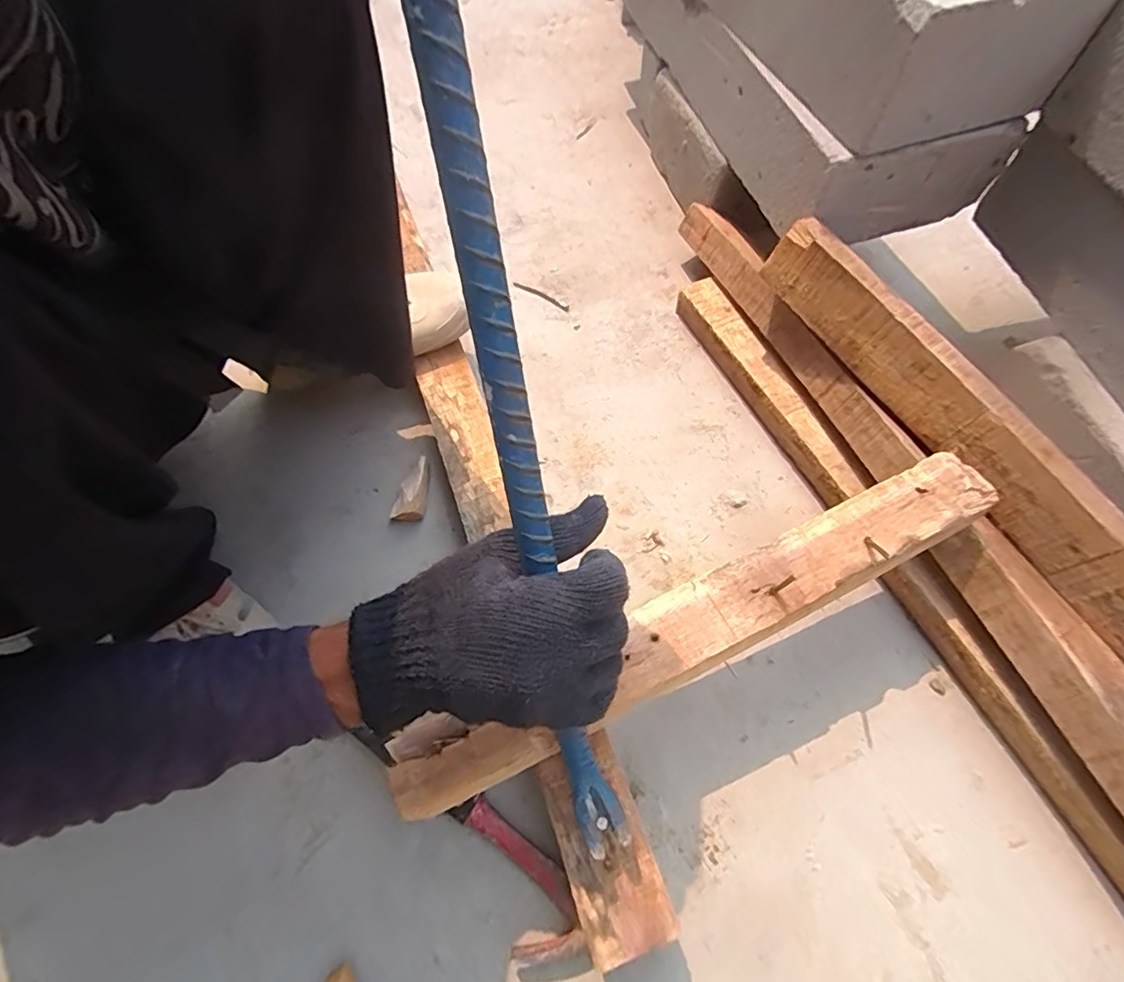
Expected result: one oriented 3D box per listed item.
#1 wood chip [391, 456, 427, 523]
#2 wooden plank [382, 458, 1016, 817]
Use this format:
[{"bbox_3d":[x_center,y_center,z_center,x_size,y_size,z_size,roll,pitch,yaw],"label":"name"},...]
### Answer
[{"bbox_3d":[-0.144,0.000,0.534,0.032,0.027,0.061,-1,63,-1],"label":"wood chip"},{"bbox_3d":[0.097,0.090,0.385,0.453,0.026,0.056,-27,66,-8],"label":"wooden plank"}]

